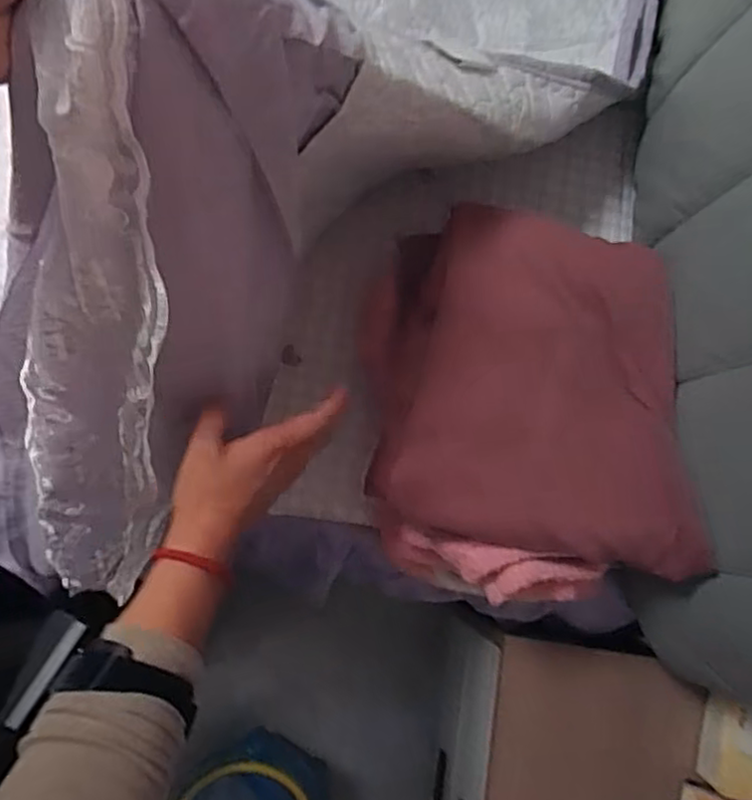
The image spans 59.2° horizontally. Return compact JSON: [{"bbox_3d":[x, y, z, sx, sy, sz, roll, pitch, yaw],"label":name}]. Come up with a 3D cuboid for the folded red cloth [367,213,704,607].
[{"bbox_3d":[0.133,0.009,0.614,0.272,0.142,0.328,1,78,-1],"label":"folded red cloth"}]

